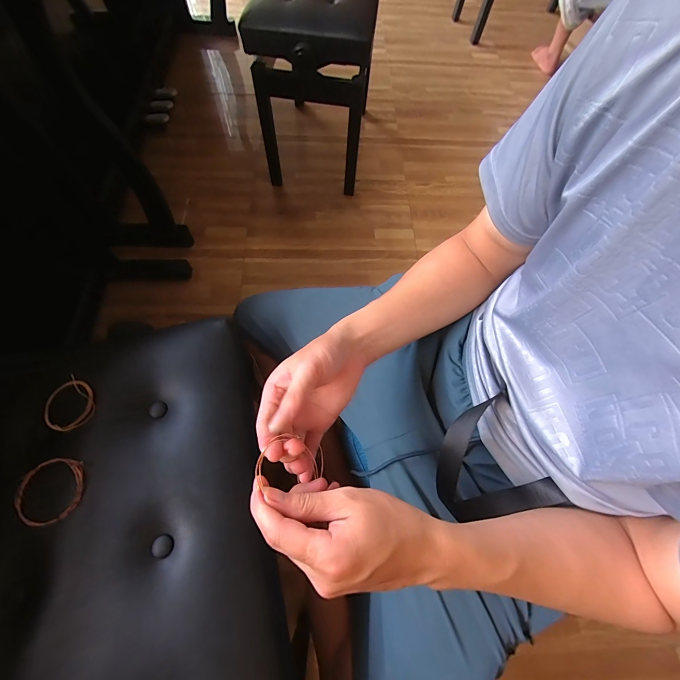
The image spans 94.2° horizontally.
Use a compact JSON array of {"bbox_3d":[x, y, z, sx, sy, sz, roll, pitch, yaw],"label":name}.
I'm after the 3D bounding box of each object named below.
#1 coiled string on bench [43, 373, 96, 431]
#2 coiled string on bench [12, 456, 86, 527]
[{"bbox_3d":[-0.319,0.077,0.371,0.059,0.015,0.057,1,66,-3],"label":"coiled string on bench"},{"bbox_3d":[-0.306,0.159,0.333,0.066,0.010,0.063,1,66,-3],"label":"coiled string on bench"}]

